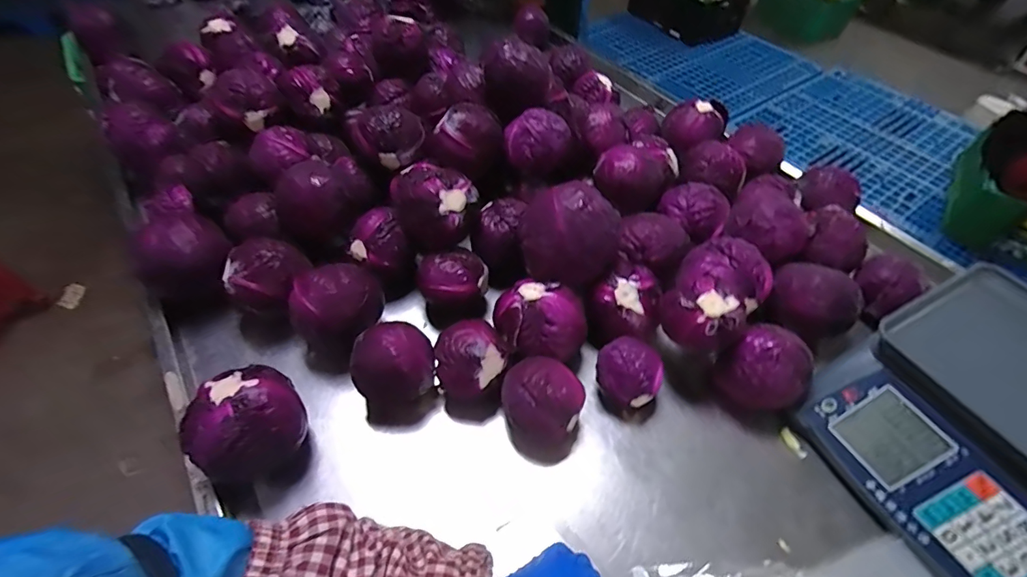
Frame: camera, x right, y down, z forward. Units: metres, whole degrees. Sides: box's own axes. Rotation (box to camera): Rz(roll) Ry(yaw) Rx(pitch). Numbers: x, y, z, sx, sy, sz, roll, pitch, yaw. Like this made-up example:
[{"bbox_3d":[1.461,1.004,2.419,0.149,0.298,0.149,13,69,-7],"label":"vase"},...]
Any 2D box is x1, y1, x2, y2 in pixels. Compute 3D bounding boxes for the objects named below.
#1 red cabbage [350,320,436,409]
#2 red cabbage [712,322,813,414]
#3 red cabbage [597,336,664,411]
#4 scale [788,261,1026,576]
[{"bbox_3d":[-0.153,0.099,0.600,0.100,0.098,0.094,2,52,0],"label":"red cabbage"},{"bbox_3d":[0.319,0.118,0.612,0.097,0.114,0.094,-28,58,-22],"label":"red cabbage"},{"bbox_3d":[0.153,0.113,0.620,0.082,0.082,0.075,1,52,-1],"label":"red cabbage"},{"bbox_3d":[0.587,0.167,0.550,0.357,0.118,0.329,-22,56,-18],"label":"scale"}]

